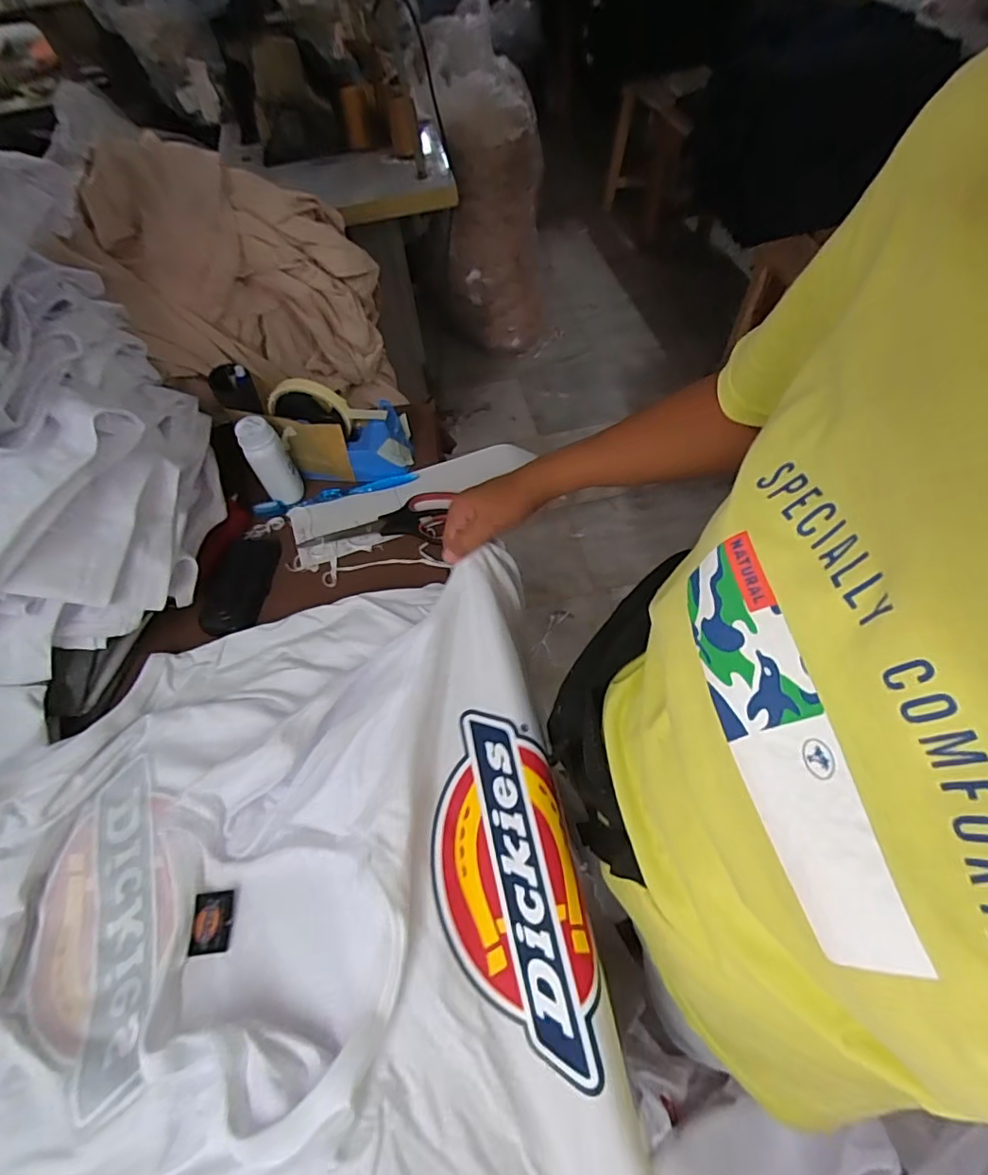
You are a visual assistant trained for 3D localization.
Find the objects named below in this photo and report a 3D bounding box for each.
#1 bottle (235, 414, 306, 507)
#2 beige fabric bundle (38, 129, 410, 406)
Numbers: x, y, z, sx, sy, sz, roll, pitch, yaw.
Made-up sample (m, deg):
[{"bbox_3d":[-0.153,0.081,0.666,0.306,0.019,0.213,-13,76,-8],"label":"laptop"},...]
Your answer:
[{"bbox_3d":[-0.234,-0.130,0.573,0.041,0.102,0.032,-23,61,-14],"label":"bottle"},{"bbox_3d":[-0.281,-0.346,0.655,0.298,0.285,0.160,-41,65,-18],"label":"beige fabric bundle"}]

